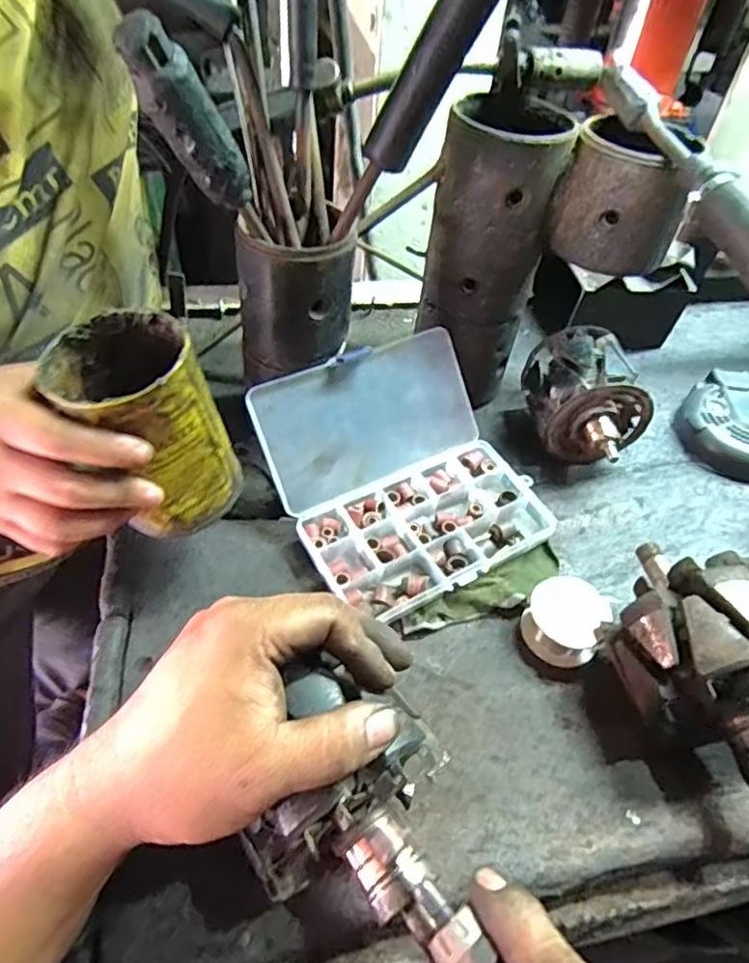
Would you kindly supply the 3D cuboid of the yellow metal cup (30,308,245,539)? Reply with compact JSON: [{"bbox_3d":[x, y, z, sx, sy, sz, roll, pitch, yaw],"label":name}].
[{"bbox_3d":[-0.129,-0.030,0.345,0.082,0.109,0.074,23,50,14],"label":"yellow metal cup"}]

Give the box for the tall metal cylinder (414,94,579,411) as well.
[{"bbox_3d":[0.085,-0.175,0.492,0.087,0.210,0.094,14,49,7],"label":"tall metal cylinder"}]

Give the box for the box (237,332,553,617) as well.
[{"bbox_3d":[0.023,-0.011,0.451,0.176,0.076,0.171,-23,55,-24],"label":"box"}]

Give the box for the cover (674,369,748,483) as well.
[{"bbox_3d":[0.334,-0.052,0.558,0.099,0.036,0.103,26,51,16],"label":"cover"}]

